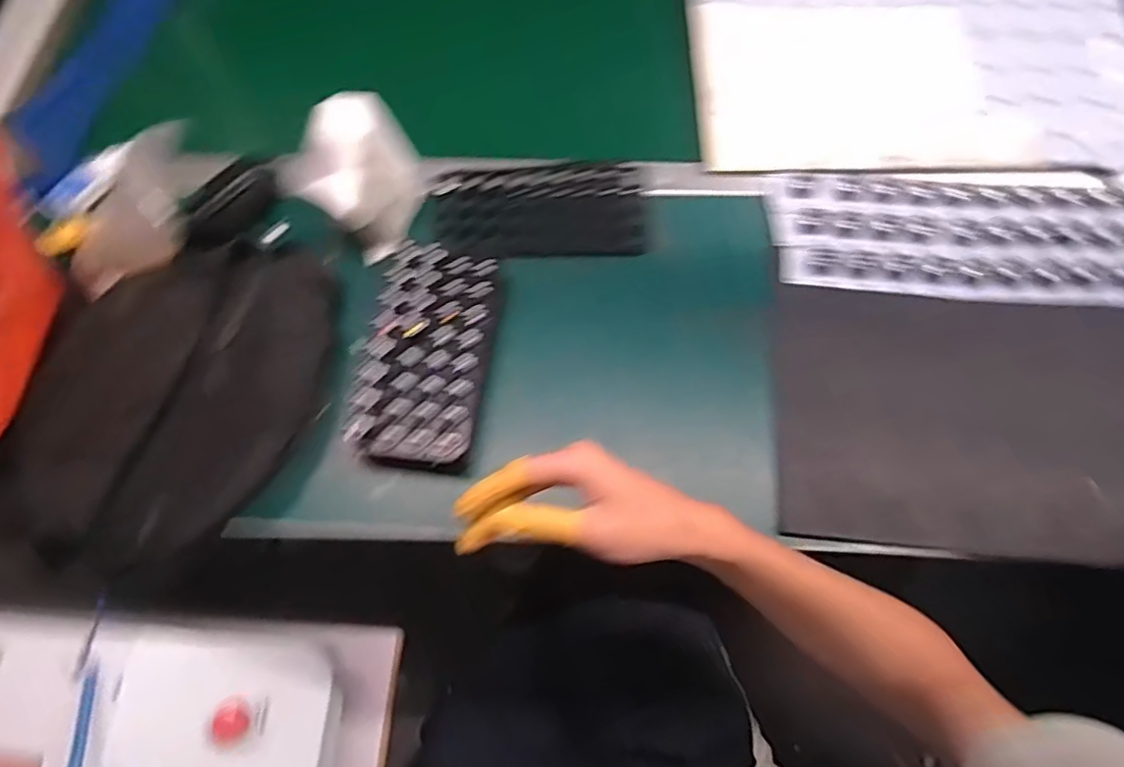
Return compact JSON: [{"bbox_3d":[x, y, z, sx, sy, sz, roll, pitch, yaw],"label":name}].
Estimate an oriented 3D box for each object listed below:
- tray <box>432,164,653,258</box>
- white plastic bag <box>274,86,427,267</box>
[{"bbox_3d":[-0.026,-0.175,0.644,0.211,0.011,0.106,-1,68,3],"label":"tray"},{"bbox_3d":[-0.190,-0.184,0.592,0.079,0.119,0.110,8,68,7],"label":"white plastic bag"}]

